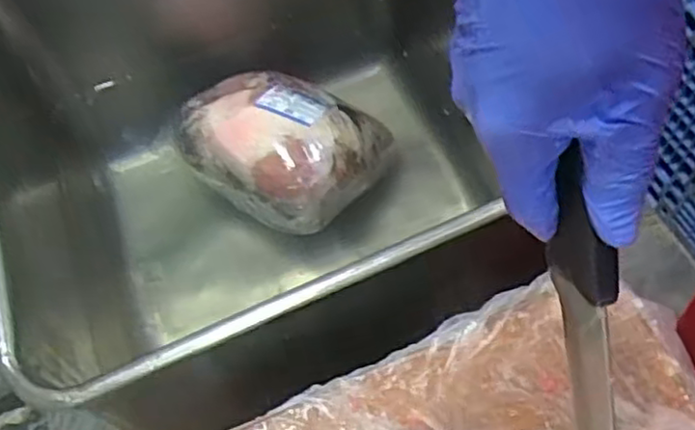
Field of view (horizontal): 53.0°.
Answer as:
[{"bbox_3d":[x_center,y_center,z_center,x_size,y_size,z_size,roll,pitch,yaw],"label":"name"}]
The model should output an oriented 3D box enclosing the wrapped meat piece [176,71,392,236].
[{"bbox_3d":[-0.111,-0.127,1.153,0.322,0.108,0.257,29,64,21],"label":"wrapped meat piece"}]

